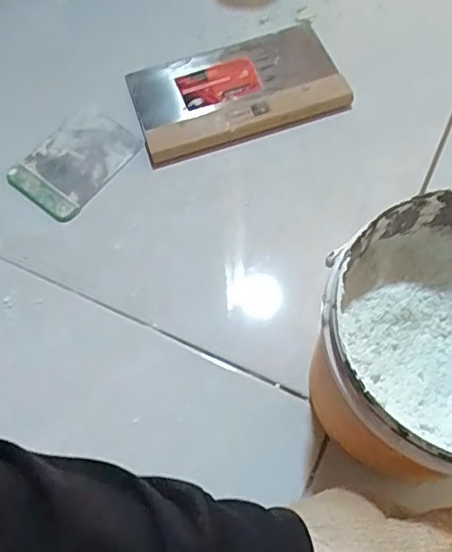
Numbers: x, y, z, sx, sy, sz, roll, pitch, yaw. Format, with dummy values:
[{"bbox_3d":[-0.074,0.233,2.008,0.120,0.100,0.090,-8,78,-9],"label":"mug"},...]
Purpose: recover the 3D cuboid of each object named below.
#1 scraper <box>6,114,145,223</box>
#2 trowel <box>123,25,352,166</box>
[{"bbox_3d":[-0.144,-0.111,0.542,0.083,0.006,0.112,37,74,16],"label":"scraper"},{"bbox_3d":[0.008,-0.184,0.549,0.193,0.016,0.123,-18,68,-4],"label":"trowel"}]

